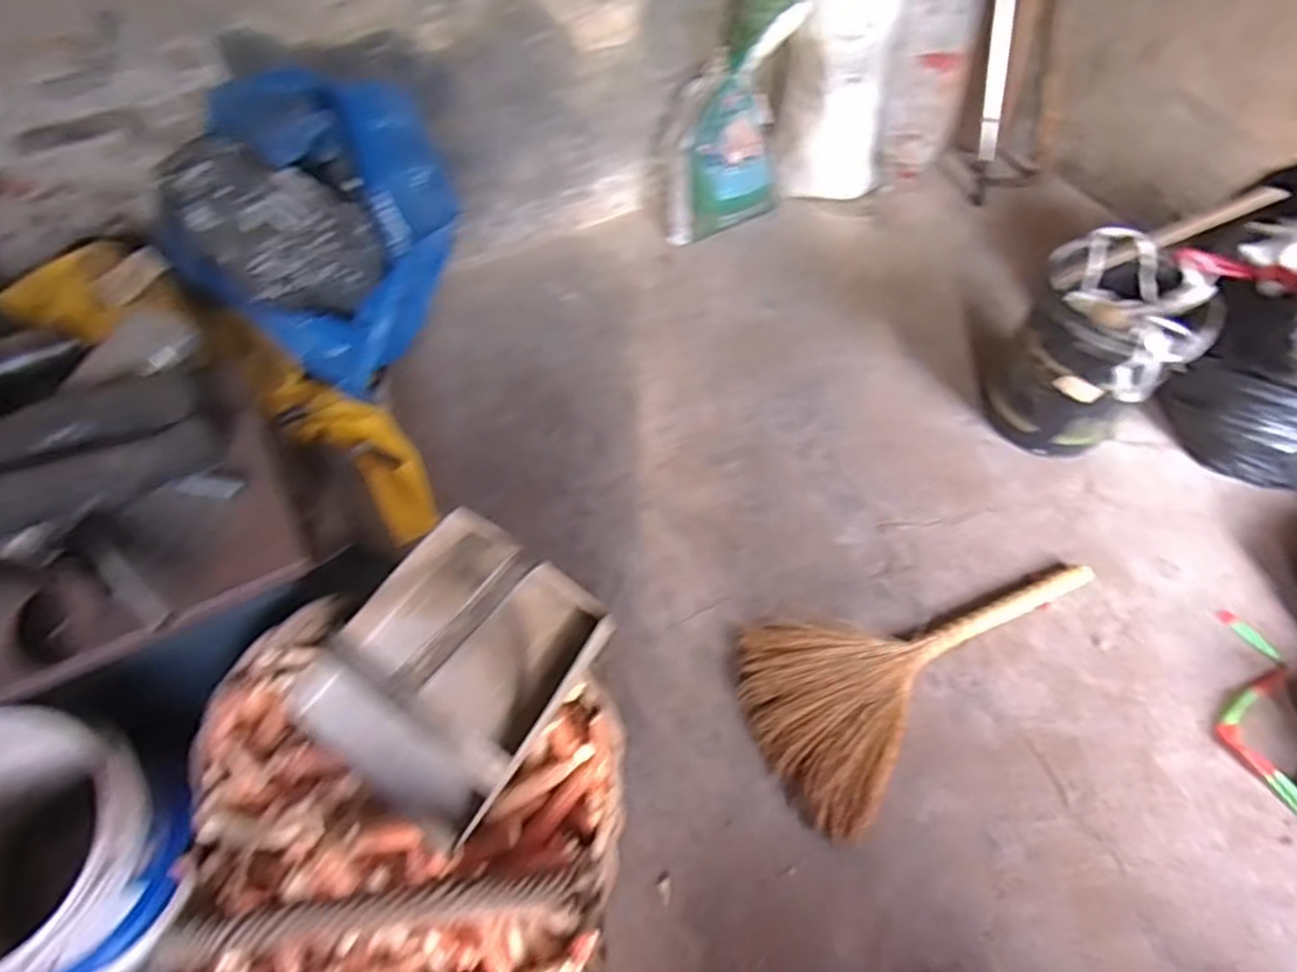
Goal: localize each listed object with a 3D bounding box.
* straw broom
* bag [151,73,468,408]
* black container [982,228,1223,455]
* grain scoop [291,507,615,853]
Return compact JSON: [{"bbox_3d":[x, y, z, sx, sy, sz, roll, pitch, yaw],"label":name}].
[{"bbox_3d":[0.509,0.283,1.311,0.742,0.058,0.361,-28,60,-19],"label":"straw broom"},{"bbox_3d":[-0.513,-0.440,1.179,0.386,0.310,0.433,33,61,20],"label":"bag"},{"bbox_3d":[0.943,-0.281,1.507,0.319,0.395,0.286,36,62,22],"label":"black container"},{"bbox_3d":[-0.219,0.211,0.797,0.252,0.197,0.291,32,61,20],"label":"grain scoop"}]

